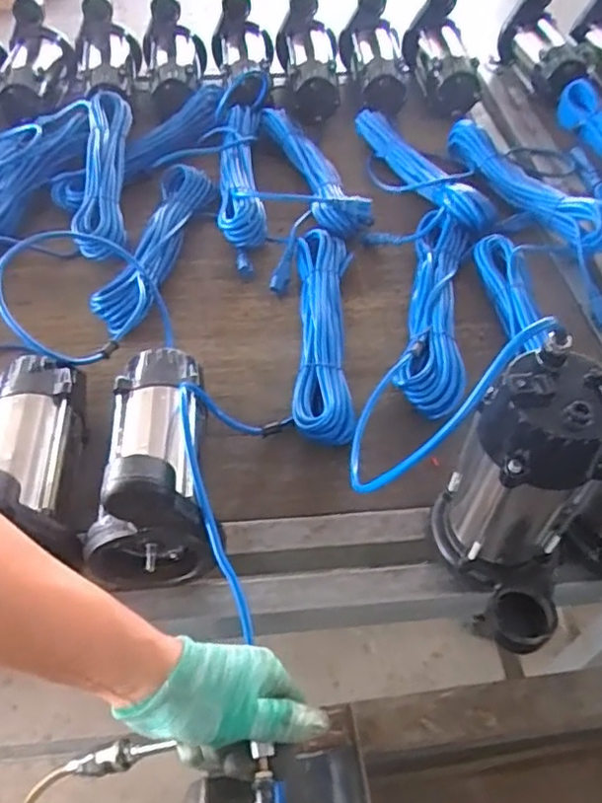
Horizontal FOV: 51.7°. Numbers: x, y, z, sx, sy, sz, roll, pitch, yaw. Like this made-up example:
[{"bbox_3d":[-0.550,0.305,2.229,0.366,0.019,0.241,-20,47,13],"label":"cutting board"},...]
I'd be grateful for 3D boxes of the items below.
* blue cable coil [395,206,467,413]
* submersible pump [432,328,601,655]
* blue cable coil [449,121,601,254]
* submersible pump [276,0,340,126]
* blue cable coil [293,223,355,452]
[{"bbox_3d":[0.173,-0.118,0.801,0.078,0.054,0.352,10,51,7],"label":"blue cable coil"},{"bbox_3d":[0.179,0.085,0.511,0.123,0.236,0.136,21,53,16],"label":"submersible pump"},{"bbox_3d":[0.345,-0.348,0.961,0.085,0.047,0.363,-17,53,-15],"label":"blue cable coil"},{"bbox_3d":[0.022,-0.657,1.171,0.118,0.154,0.233,-6,51,-6],"label":"submersible pump"},{"bbox_3d":[0.024,-0.096,0.786,0.076,0.053,0.357,1,50,0],"label":"blue cable coil"}]

